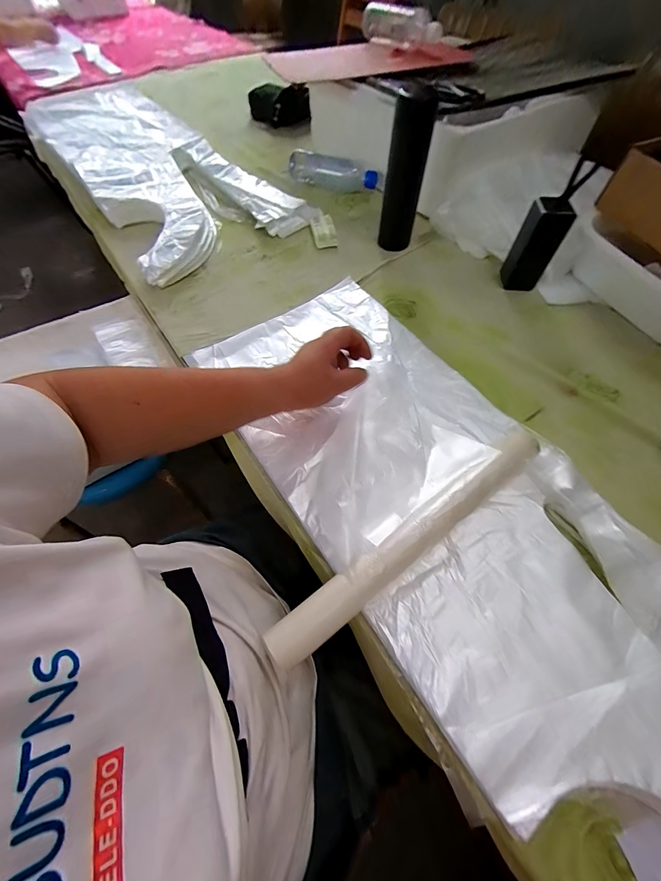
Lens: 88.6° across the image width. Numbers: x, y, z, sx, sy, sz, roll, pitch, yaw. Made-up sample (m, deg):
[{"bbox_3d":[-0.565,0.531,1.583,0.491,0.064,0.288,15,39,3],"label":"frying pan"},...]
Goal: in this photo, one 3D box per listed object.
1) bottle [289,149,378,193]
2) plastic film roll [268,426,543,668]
[{"bbox_3d":[0.007,-0.608,0.768,0.206,0.057,0.050,22,63,13],"label":"bottle"},{"bbox_3d":[0.094,0.102,0.359,0.357,0.036,0.038,-32,65,-17],"label":"plastic film roll"}]

